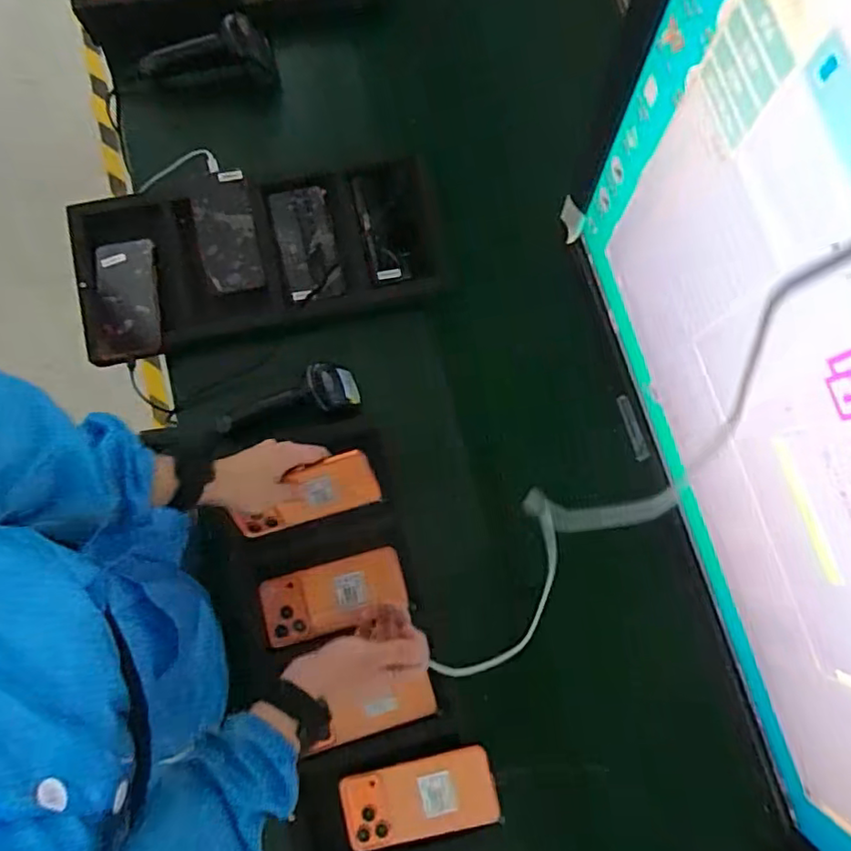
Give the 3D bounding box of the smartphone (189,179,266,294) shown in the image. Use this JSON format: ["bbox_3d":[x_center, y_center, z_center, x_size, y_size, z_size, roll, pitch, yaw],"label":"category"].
[{"bbox_3d":[-0.269,-0.256,0.809,0.074,0.012,0.153,-14,89,-2],"label":"smartphone"}]

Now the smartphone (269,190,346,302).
[{"bbox_3d":[-0.163,-0.249,0.822,0.076,0.006,0.159,-14,85,-8],"label":"smartphone"}]

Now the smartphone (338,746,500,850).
[{"bbox_3d":[-0.008,0.403,0.638,0.165,0.010,0.077,-12,80,-7],"label":"smartphone"}]

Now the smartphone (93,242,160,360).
[{"bbox_3d":[-0.385,-0.166,0.769,0.069,0.013,0.159,-10,80,-7],"label":"smartphone"}]

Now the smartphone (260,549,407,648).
[{"bbox_3d":[-0.106,0.198,0.688,0.164,0.008,0.076,-14,78,-8],"label":"smartphone"}]

